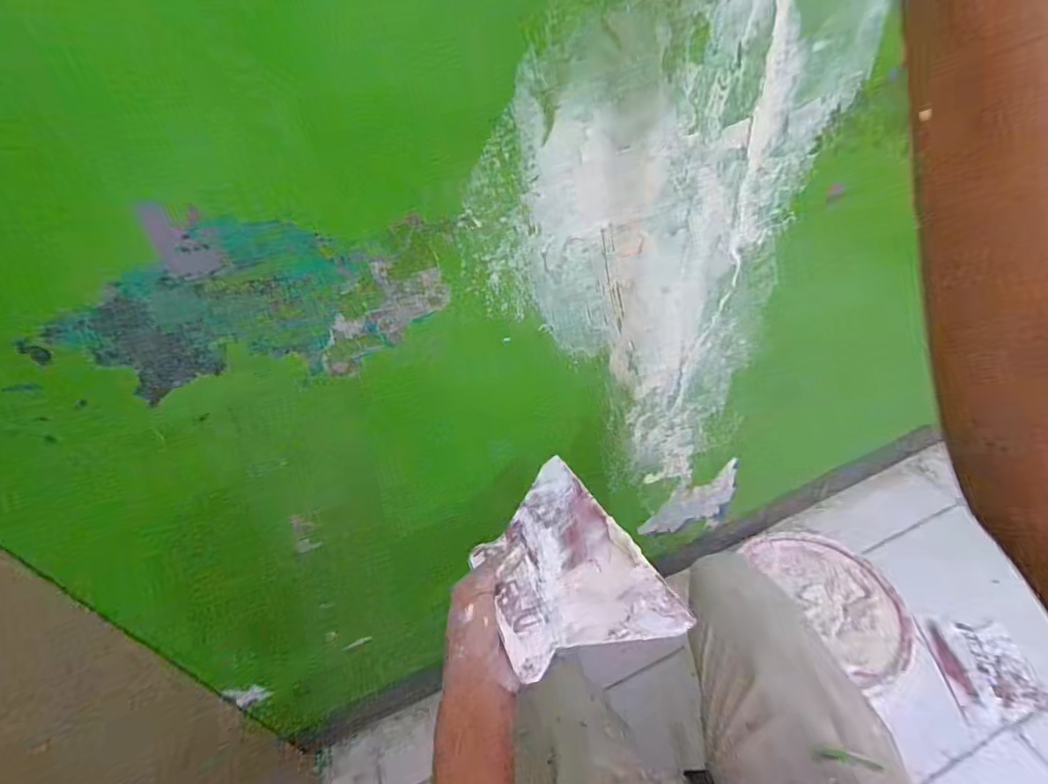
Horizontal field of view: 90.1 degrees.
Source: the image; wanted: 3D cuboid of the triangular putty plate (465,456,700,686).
[{"bbox_3d":[0.027,0.150,0.452,0.126,0.007,0.208,-35,34,-5],"label":"triangular putty plate"}]

